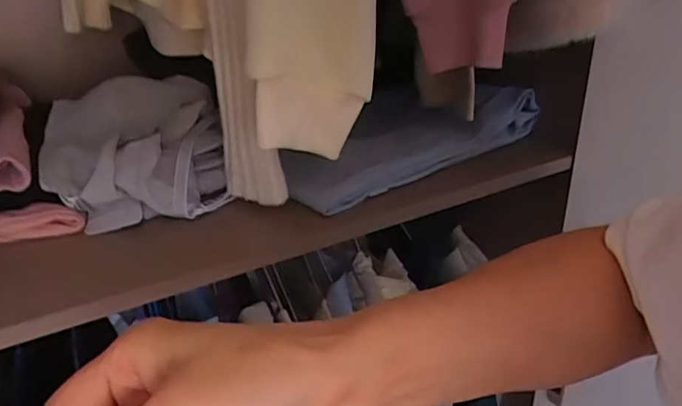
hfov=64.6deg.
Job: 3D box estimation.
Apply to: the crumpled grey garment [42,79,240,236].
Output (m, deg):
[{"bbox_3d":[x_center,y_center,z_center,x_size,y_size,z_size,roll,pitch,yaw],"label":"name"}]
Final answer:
[{"bbox_3d":[-0.217,-0.066,0.578,0.184,0.079,0.249,-12,28,-18],"label":"crumpled grey garment"}]

